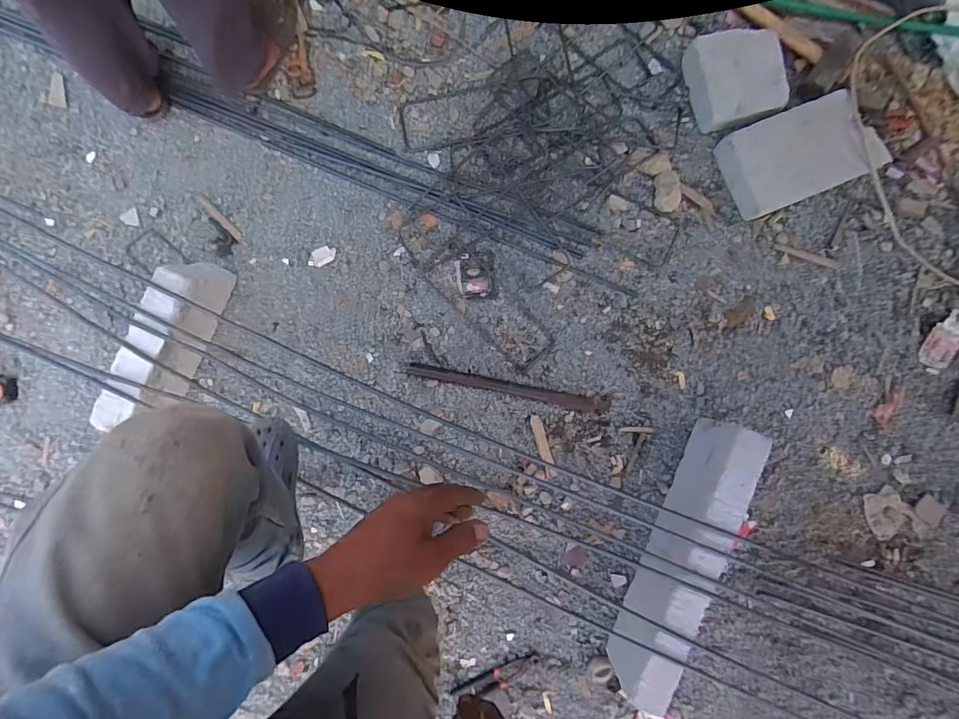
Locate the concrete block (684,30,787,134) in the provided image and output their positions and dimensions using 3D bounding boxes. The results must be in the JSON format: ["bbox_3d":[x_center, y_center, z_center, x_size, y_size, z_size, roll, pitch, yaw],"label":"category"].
[{"bbox_3d":[0.601,-0.661,1.113,0.186,0.094,0.218,-13,88,-2],"label":"concrete block"}]

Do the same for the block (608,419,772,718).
[{"bbox_3d":[0.426,0.411,1.007,0.082,0.204,0.568,23,87,-1],"label":"block"}]

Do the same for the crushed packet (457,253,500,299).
[{"bbox_3d":[-0.004,-0.196,1.125,0.102,0.006,0.095,6,88,-1],"label":"crushed packet"}]

